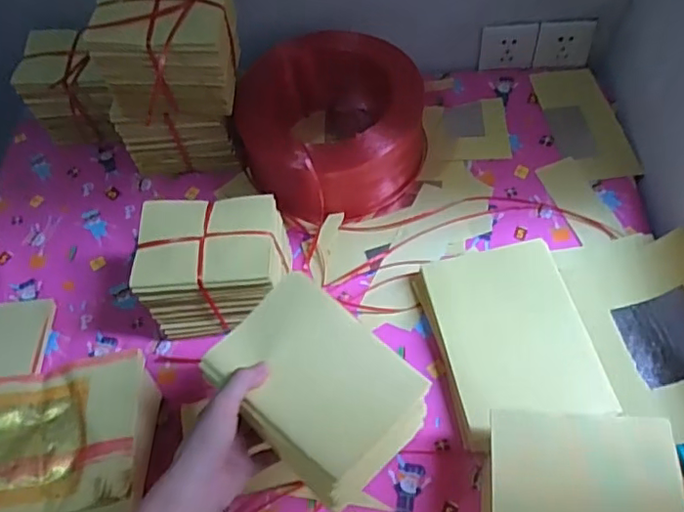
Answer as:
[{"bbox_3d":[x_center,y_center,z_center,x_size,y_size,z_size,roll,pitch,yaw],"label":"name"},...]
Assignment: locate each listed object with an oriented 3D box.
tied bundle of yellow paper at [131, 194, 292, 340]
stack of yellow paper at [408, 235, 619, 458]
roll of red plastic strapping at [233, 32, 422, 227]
[{"bbox_3d":[-0.155,0.011,0.716,0.166,0.122,0.132,-3,58,3],"label":"tied bundle of yellow paper"},{"bbox_3d":[0.205,0.093,0.680,0.182,0.056,0.228,-12,58,-3],"label":"stack of yellow paper"},{"bbox_3d":[-0.013,-0.185,0.818,0.231,0.145,0.224,-2,58,4],"label":"roll of red plastic strapping"}]

